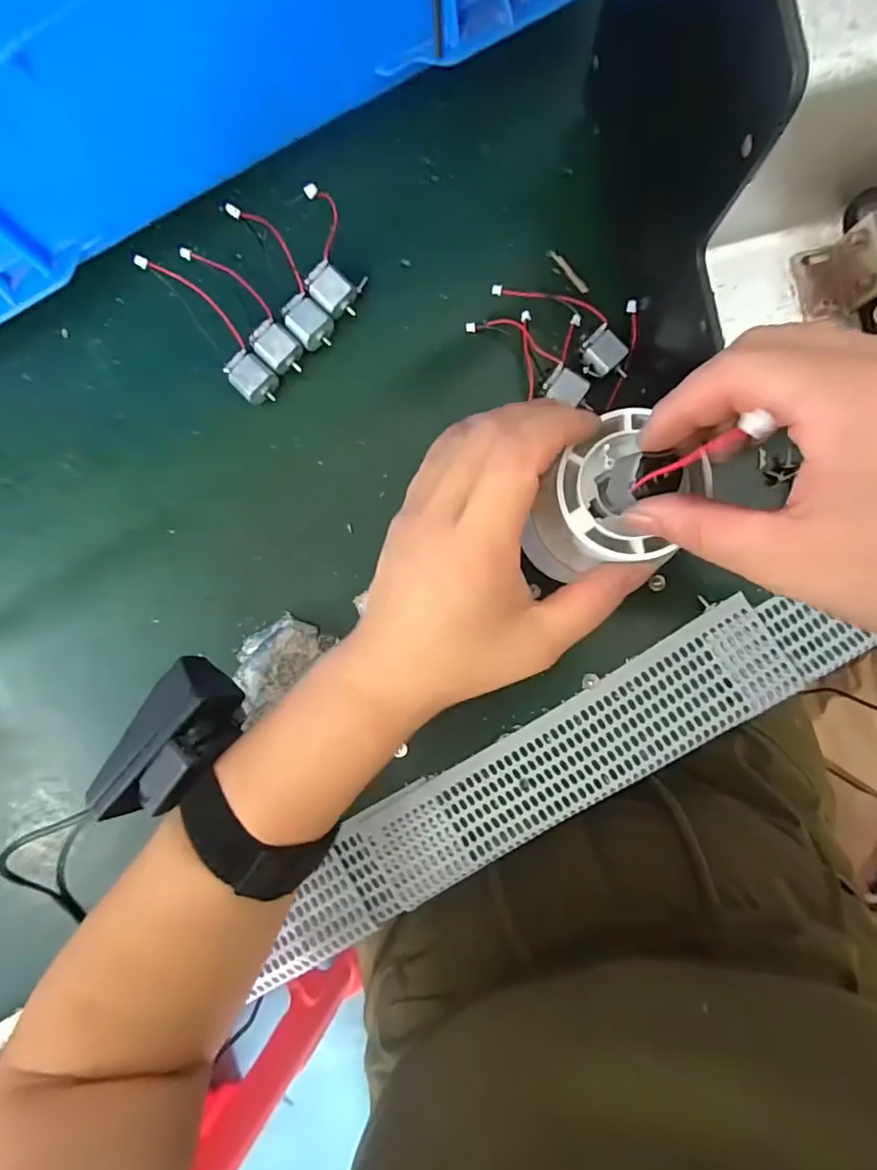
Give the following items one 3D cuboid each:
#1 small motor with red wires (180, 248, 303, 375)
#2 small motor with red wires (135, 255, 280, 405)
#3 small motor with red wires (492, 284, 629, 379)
[{"bbox_3d":[-0.099,-0.140,0.281,0.020,0.018,0.075,-42,88,2],"label":"small motor with red wires"},{"bbox_3d":[-0.110,-0.126,0.270,0.020,0.011,0.080,-38,108,2],"label":"small motor with red wires"},{"bbox_3d":[0.062,-0.128,0.271,0.076,0.019,0.022,37,92,2],"label":"small motor with red wires"}]

